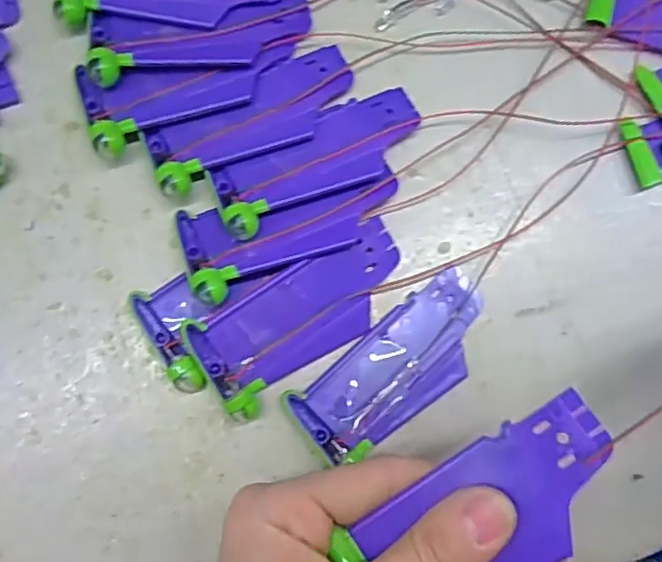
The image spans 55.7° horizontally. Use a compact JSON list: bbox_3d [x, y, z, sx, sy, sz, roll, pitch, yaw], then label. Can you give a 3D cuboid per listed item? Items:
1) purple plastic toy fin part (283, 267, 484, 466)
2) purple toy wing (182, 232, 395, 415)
[{"bbox_3d":[0.026,0.034,0.250,0.089,0.005,0.036,-37,86,-8],"label":"purple plastic toy fin part"},{"bbox_3d":[-0.008,0.014,0.245,0.088,0.013,0.039,-30,85,-8],"label":"purple toy wing"}]

